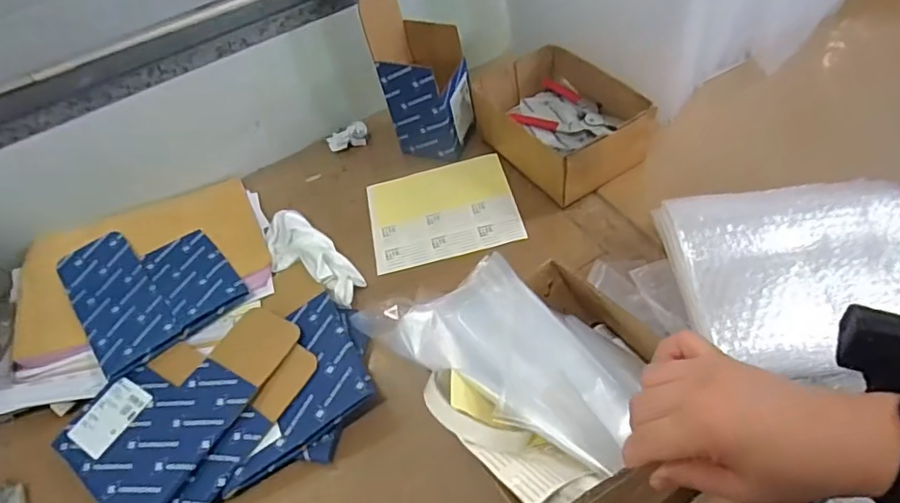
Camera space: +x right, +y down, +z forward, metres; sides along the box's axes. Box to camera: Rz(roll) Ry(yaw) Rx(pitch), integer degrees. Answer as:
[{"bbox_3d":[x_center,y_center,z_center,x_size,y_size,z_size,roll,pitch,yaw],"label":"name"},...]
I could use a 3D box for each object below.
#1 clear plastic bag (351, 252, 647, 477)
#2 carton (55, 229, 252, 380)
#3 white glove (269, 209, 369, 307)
[{"bbox_3d":[0.044,0.067,0.438,0.226,0.026,0.104,22,56,35],"label":"clear plastic bag"},{"bbox_3d":[-0.374,0.032,0.695,0.169,0.019,0.221,-36,54,-19],"label":"carton"},{"bbox_3d":[-0.178,0.005,0.697,0.066,0.038,0.183,-40,55,-21],"label":"white glove"}]

